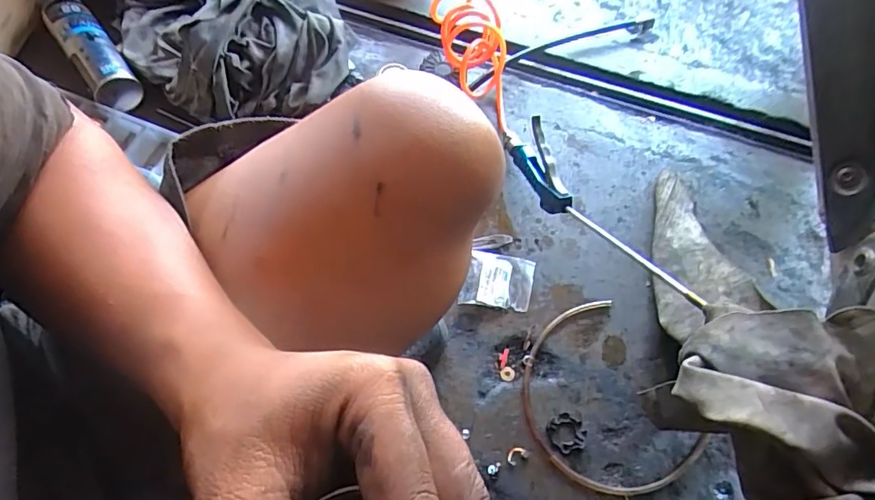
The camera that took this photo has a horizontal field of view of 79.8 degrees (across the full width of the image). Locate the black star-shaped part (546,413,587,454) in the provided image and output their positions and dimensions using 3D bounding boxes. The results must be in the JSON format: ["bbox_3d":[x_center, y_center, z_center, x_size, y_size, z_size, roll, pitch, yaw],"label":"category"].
[{"bbox_3d":[0.150,0.210,0.602,0.041,0.004,0.041,-17,67,-7],"label":"black star-shaped part"}]

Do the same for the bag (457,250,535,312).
[{"bbox_3d":[0.078,0.039,0.672,0.090,0.019,0.071,7,66,3],"label":"bag"}]

